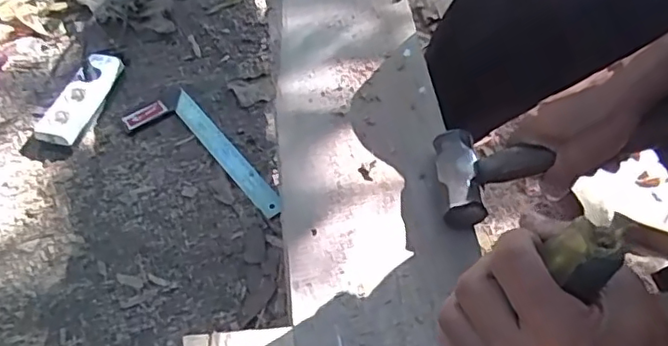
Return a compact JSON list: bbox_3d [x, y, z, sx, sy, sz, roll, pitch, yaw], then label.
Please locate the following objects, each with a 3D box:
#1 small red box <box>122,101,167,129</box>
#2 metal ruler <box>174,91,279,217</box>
[{"bbox_3d":[-0.314,-0.099,0.971,0.071,0.006,0.034,-28,61,-23],"label":"small red box"},{"bbox_3d":[-0.173,-0.033,0.936,0.037,0.010,0.276,-33,64,-25],"label":"metal ruler"}]

